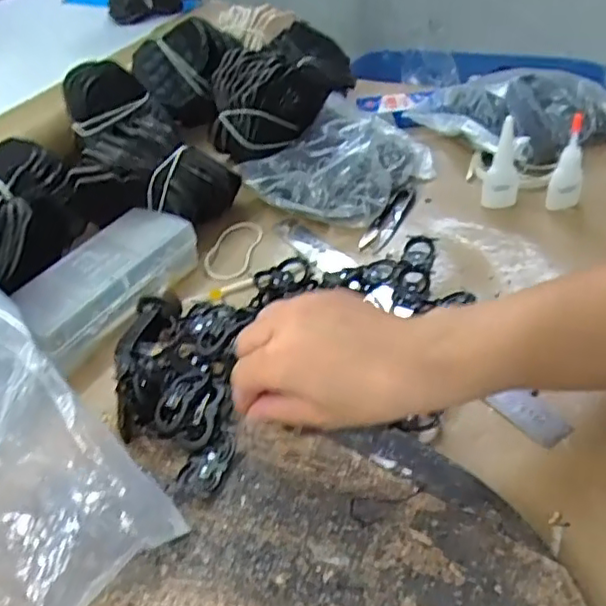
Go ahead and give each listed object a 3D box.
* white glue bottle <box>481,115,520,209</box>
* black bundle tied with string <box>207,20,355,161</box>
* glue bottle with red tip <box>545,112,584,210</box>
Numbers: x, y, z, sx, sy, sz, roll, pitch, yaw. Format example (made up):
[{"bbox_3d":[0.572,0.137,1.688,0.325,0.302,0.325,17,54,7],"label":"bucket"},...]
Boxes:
[{"bbox_3d":[0.183,-0.126,0.563,0.030,0.081,0.033,10,44,19],"label":"white glue bottle"},{"bbox_3d":[-0.021,-0.229,0.644,0.096,0.089,0.161,13,45,22],"label":"black bundle tied with string"},{"bbox_3d":[0.237,-0.124,0.548,0.025,0.086,0.029,13,45,23],"label":"glue bottle with red tip"}]

